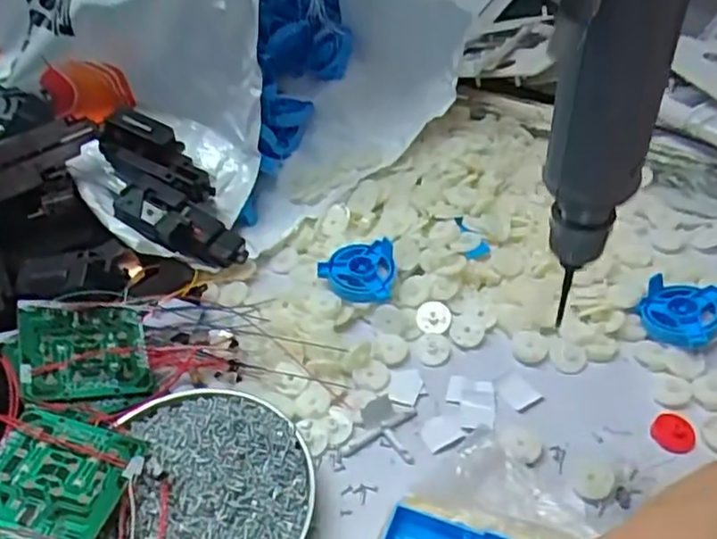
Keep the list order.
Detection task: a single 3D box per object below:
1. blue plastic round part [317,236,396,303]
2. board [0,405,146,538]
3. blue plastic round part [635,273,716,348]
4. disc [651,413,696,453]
[{"bbox_3d":[-0.001,-0.001,0.472,0.052,0.016,0.050,-2,44,2],"label":"blue plastic round part"},{"bbox_3d":[-0.157,0.105,0.340,0.070,0.007,0.076,14,36,2],"label":"board"},{"bbox_3d":[0.213,0.027,0.436,0.048,0.021,0.051,-2,44,2],"label":"blue plastic round part"},{"bbox_3d":[0.184,0.095,0.386,0.024,0.007,0.022,-2,44,2],"label":"disc"}]

